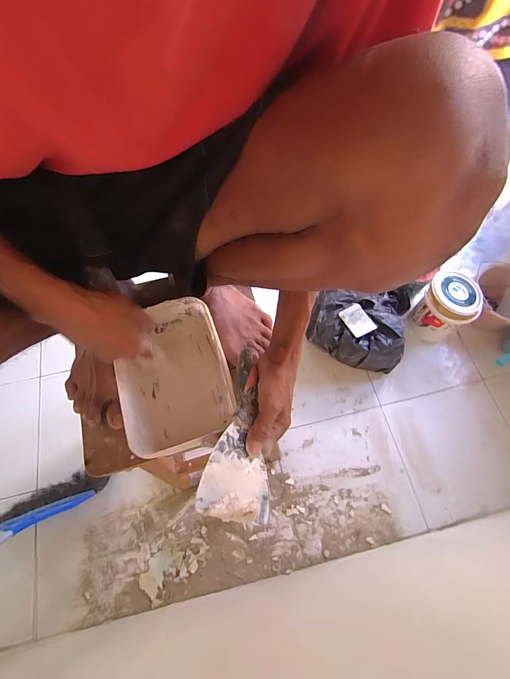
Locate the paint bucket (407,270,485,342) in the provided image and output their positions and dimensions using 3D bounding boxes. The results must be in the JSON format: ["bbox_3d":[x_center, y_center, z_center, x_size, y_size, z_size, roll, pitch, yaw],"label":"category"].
[{"bbox_3d":[0.682,-0.115,1.188,0.177,0.185,0.179,0,67,1],"label":"paint bucket"}]

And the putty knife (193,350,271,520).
[{"bbox_3d":[-0.012,0.094,0.373,0.090,0.018,0.194,28,48,-34],"label":"putty knife"}]

